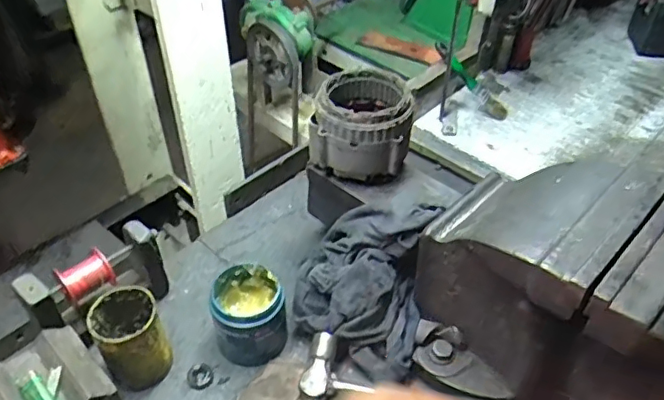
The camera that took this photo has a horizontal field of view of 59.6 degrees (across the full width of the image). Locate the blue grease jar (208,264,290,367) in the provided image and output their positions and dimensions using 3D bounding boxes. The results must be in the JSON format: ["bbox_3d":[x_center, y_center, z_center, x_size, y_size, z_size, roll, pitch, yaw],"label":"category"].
[{"bbox_3d":[-0.105,0.146,0.741,0.085,0.096,0.088,0,43,0],"label":"blue grease jar"}]

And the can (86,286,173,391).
[{"bbox_3d":[-0.238,0.171,0.697,0.072,0.117,0.079,0,43,0],"label":"can"}]

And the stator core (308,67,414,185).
[{"bbox_3d":[0.040,-0.098,0.761,0.119,0.113,0.114,10,44,9],"label":"stator core"}]

